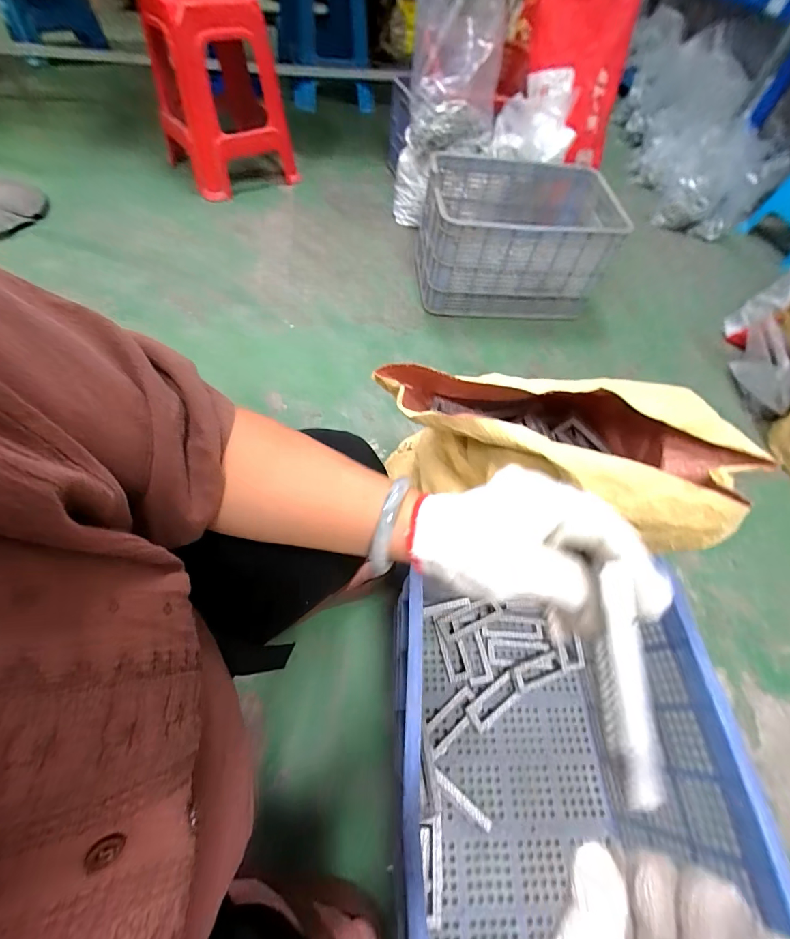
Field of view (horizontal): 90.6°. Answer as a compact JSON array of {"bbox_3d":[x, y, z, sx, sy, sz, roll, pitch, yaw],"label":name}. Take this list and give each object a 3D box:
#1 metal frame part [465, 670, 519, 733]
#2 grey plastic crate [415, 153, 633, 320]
[{"bbox_3d":[0.164,0.382,0.644,0.102,0.012,0.044,-27,73,-27],"label":"metal frame part"},{"bbox_3d":[0.354,-0.695,1.190,0.525,0.275,0.375,2,59,-3],"label":"grey plastic crate"}]

